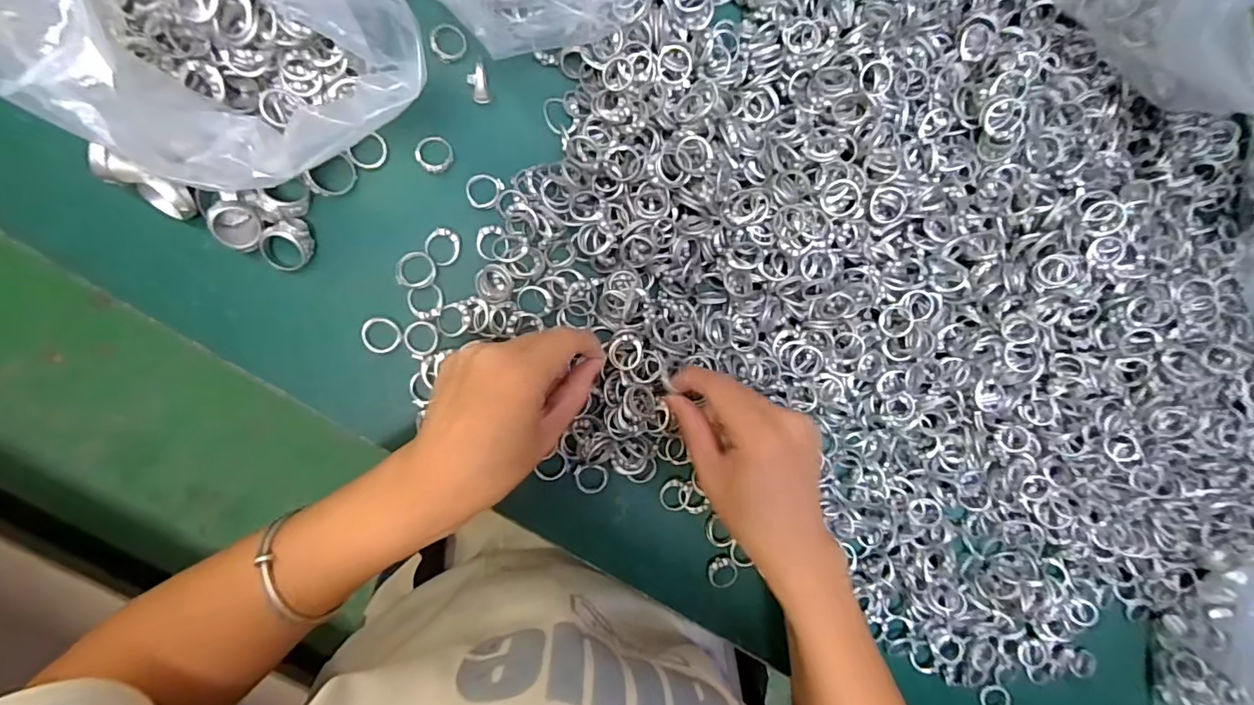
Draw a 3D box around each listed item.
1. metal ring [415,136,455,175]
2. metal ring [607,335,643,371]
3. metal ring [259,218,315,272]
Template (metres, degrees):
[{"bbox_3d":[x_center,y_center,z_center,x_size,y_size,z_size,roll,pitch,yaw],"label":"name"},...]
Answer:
[{"bbox_3d":[-0.114,-0.117,0.322,0.021,0.006,0.022,0,93,-7],"label":"metal ring"},{"bbox_3d":[-0.001,0.000,0.337,0.020,0.009,0.021,0,93,-7],"label":"metal ring"},{"bbox_3d":[-0.191,-0.060,0.305,0.028,0.017,0.024,-28,96,-5],"label":"metal ring"}]

